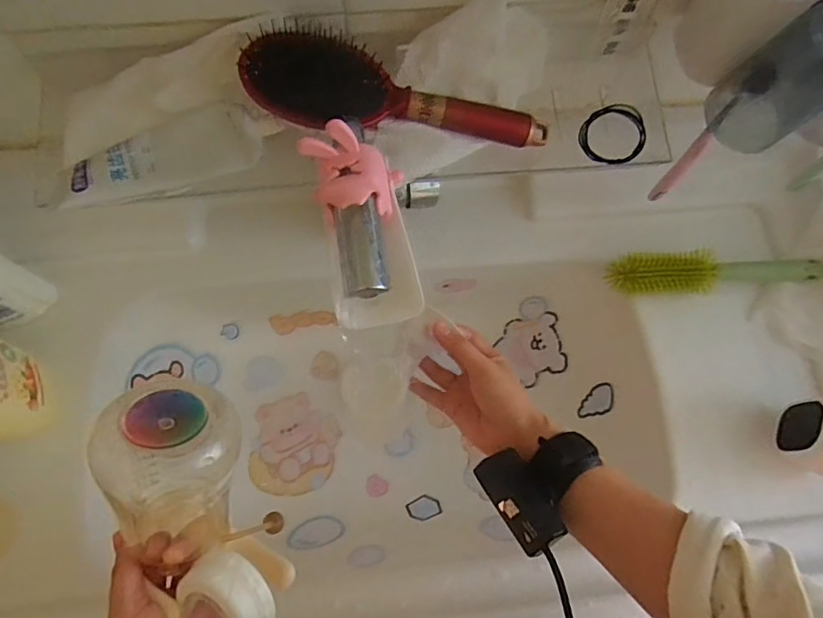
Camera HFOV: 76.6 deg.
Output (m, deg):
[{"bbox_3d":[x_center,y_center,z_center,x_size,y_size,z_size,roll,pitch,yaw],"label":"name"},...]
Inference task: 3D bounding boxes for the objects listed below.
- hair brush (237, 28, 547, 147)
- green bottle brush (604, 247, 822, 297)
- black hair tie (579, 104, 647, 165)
[{"bbox_3d":[-0.009,-0.168,0.413,0.237,0.060,0.040,9,30,-12],"label":"hair brush"},{"bbox_3d":[0.311,-0.037,0.543,0.210,0.038,0.039,-1,72,-2],"label":"green bottle brush"},{"bbox_3d":[0.173,-0.149,0.444,0.051,0.012,0.057,41,75,11],"label":"black hair tie"}]

